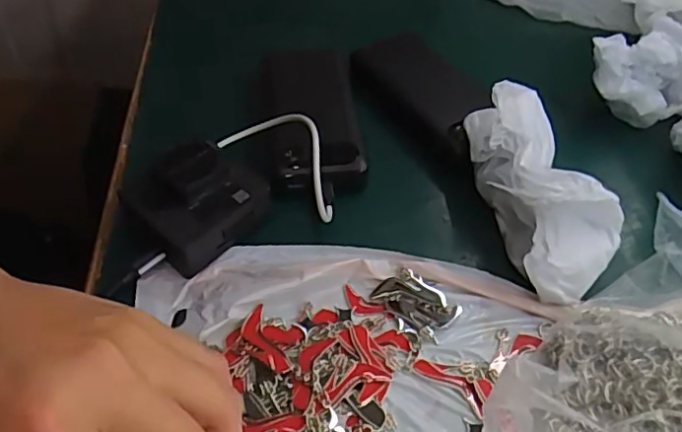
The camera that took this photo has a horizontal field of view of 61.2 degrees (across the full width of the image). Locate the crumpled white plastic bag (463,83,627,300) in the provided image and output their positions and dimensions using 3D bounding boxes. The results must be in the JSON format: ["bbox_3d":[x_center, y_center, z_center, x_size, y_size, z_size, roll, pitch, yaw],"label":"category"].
[{"bbox_3d":[0.134,-0.021,0.382,0.070,0.069,0.146,-7,49,-7],"label":"crumpled white plastic bag"}]

